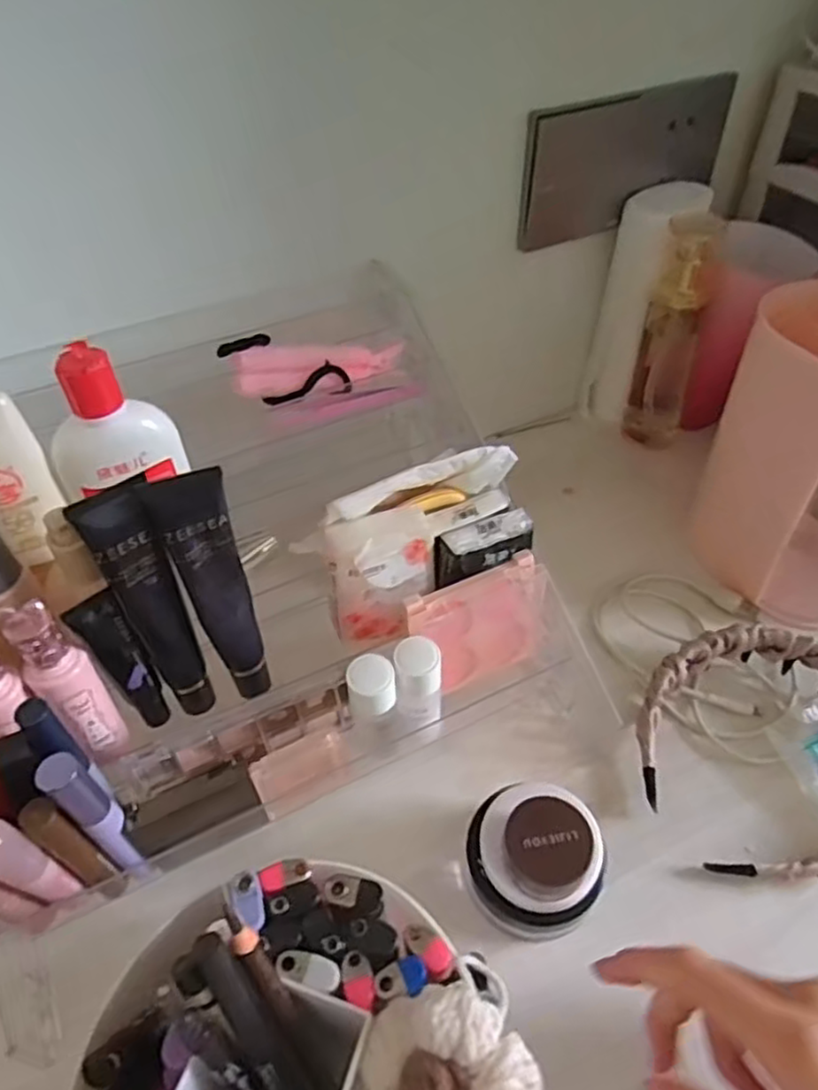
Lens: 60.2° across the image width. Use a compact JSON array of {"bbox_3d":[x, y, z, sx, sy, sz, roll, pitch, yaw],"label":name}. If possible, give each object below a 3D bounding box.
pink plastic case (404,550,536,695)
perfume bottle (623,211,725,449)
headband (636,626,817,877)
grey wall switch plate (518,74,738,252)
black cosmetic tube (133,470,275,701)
[{"bbox_3d":[0.036,0.047,0.386,0.074,0.078,0.016,-21,49,-16],"label":"pink plastic case"},{"bbox_3d":[0.204,-0.158,0.547,0.044,0.185,0.035,15,49,16],"label":"perfume bottle"},{"bbox_3d":[0.198,0.111,0.389,0.136,0.036,0.138,-1,47,1],"label":"headband"},{"bbox_3d":[0.156,-0.271,0.493,0.175,0.087,0.018,-25,51,-20],"label":"grey wall switch plate"},{"bbox_3d":[-0.087,0.025,0.330,0.029,0.142,0.014,-22,50,-18],"label":"black cosmetic tube"}]

